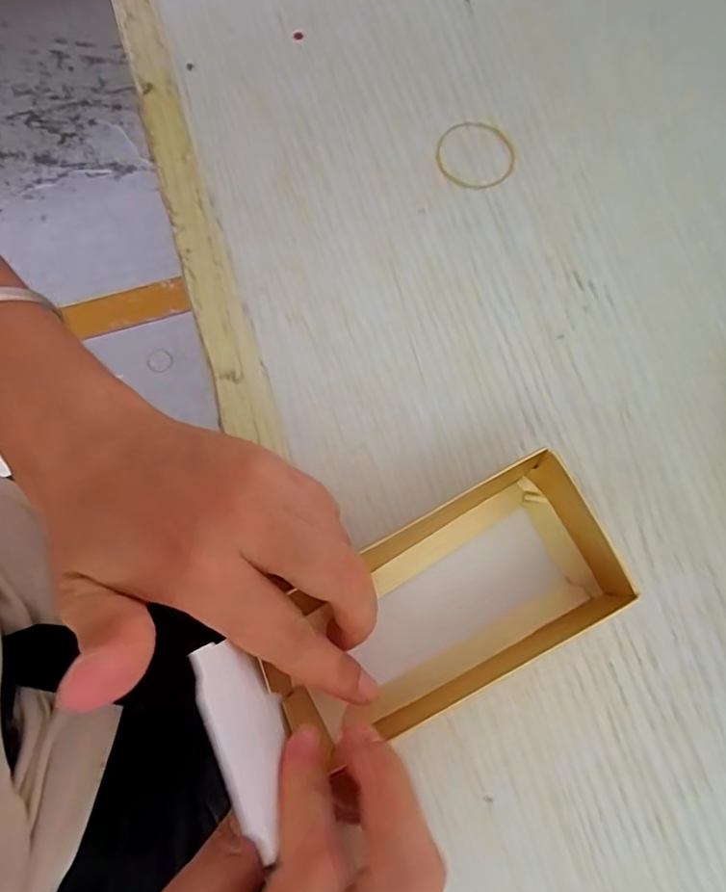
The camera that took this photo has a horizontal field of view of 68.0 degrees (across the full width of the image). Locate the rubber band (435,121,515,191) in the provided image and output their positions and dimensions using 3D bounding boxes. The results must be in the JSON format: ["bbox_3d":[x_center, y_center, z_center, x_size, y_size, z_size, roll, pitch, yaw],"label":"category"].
[{"bbox_3d":[0.051,-0.134,0.245,0.037,0.004,0.036,0,77,0],"label":"rubber band"}]

